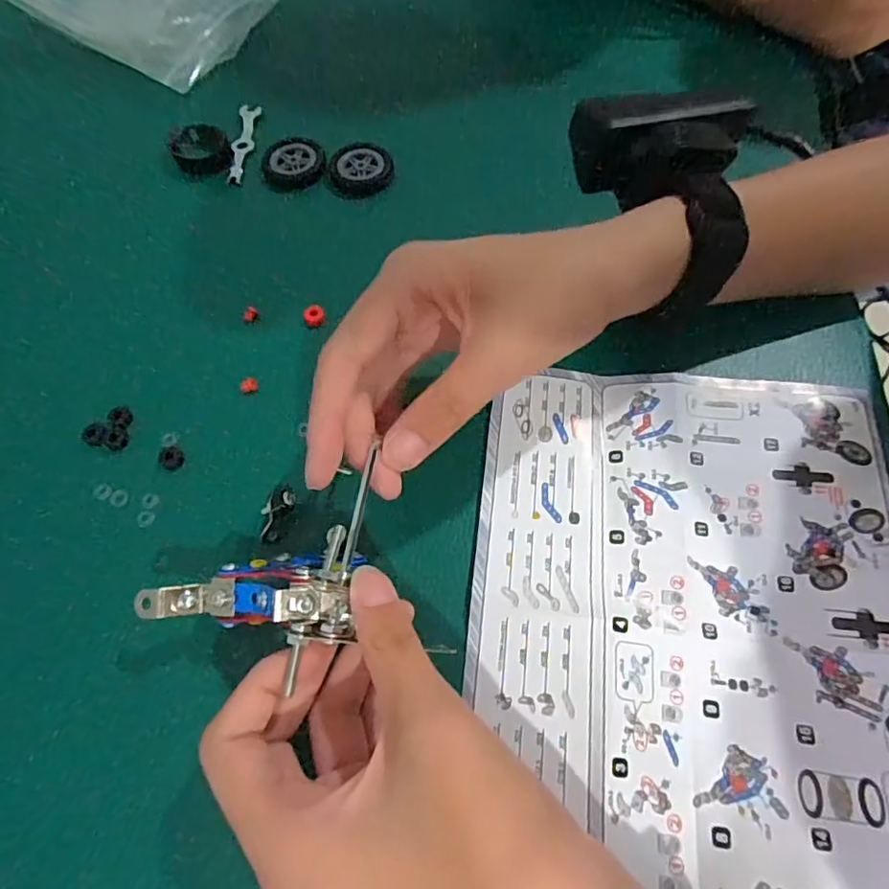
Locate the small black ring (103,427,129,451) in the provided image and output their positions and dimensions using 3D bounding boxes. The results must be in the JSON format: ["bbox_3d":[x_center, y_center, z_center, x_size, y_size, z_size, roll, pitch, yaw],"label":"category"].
[{"bbox_3d":[-0.152,-0.002,0.261,0.010,0.004,0.010,0,64,0],"label":"small black ring"}]

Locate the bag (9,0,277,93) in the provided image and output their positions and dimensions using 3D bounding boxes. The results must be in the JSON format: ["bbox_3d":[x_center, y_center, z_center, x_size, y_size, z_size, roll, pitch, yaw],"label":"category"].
[{"bbox_3d":[-0.208,-0.310,0.384,0.153,0.044,0.109,25,67,13],"label":"bag"}]

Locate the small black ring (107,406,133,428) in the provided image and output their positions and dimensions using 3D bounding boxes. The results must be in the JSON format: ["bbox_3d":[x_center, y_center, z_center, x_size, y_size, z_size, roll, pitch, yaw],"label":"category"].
[{"bbox_3d":[-0.152,-0.013,0.265,0.011,0.004,0.009,42,71,18],"label":"small black ring"}]

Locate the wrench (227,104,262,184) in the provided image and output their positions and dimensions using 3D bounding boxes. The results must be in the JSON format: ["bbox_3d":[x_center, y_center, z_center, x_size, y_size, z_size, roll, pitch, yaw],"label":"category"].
[{"bbox_3d":[-0.125,-0.186,0.348,0.013,0.008,0.063,3,64,2],"label":"wrench"}]

